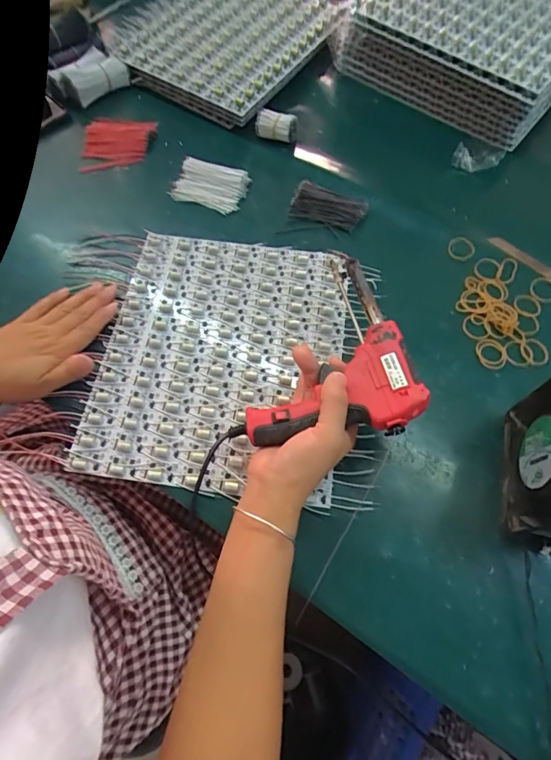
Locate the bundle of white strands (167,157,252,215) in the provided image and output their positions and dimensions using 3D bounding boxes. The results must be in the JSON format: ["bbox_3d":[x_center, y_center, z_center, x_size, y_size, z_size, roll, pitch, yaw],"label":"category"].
[{"bbox_3d":[-0.085,-0.253,0.551,0.092,0.016,0.063,19,68,9],"label":"bundle of white strands"}]

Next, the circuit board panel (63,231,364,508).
[{"bbox_3d":[-0.051,-0.029,0.443,0.244,0.015,0.284,7,66,6],"label":"circuit board panel"}]

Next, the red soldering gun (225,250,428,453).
[{"bbox_3d":[0.068,-0.016,0.372,0.130,0.040,0.203,28,69,14],"label":"red soldering gun"}]

